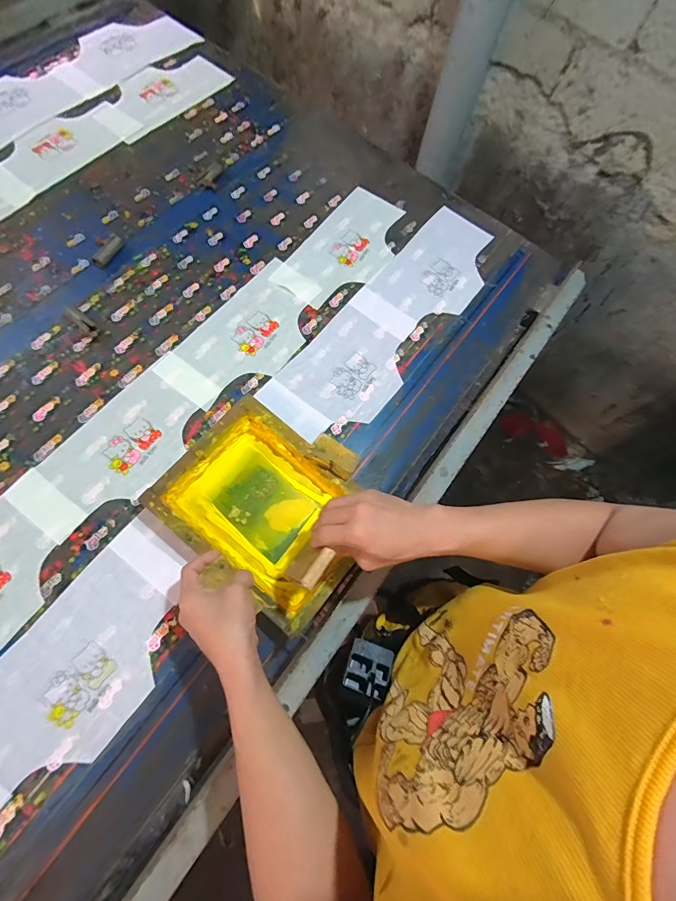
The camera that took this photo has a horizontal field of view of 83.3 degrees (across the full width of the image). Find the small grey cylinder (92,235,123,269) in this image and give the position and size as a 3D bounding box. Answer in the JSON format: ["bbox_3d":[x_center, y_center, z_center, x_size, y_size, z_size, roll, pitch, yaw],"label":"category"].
[{"bbox_3d":[-0.400,-0.348,0.661,0.024,0.017,0.068,24,74,7],"label":"small grey cylinder"}]

